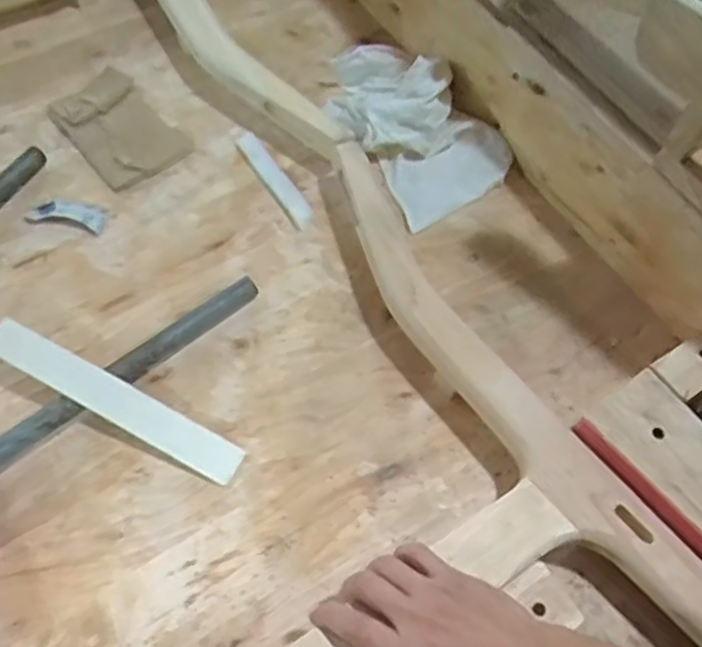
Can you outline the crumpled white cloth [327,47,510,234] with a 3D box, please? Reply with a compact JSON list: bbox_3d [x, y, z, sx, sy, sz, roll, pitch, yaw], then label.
[{"bbox_3d":[0.069,-0.220,0.773,0.138,0.060,0.213,-28,66,-15],"label":"crumpled white cloth"}]

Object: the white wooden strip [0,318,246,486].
[{"bbox_3d":[-0.196,0.064,0.603,0.229,0.005,0.035,30,74,0],"label":"white wooden strip"}]

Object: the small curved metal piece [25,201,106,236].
[{"bbox_3d":[-0.282,-0.107,0.718,0.078,0.005,0.028,10,62,4],"label":"small curved metal piece"}]

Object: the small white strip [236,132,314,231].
[{"bbox_3d":[-0.080,-0.152,0.747,0.024,0.015,0.135,-28,66,-15],"label":"small white strip"}]

